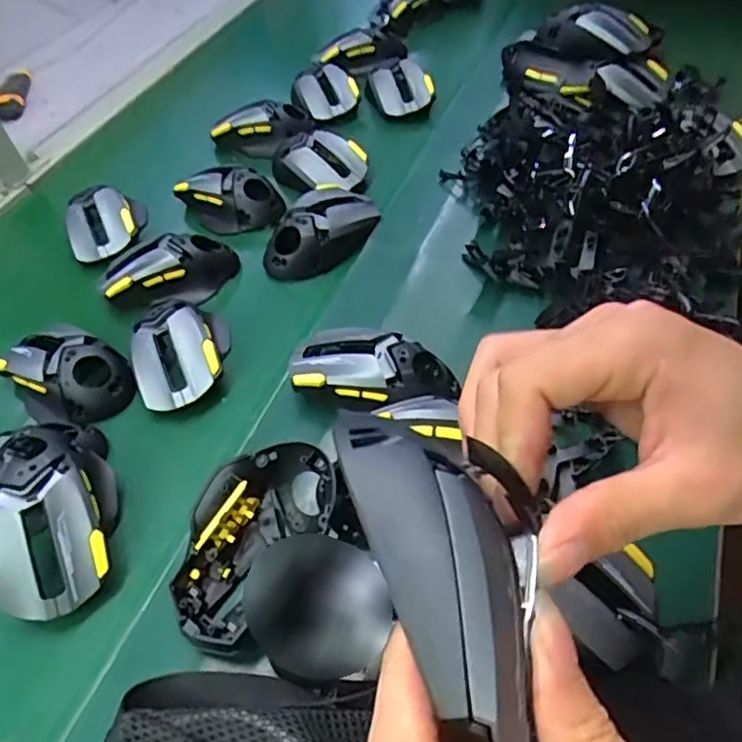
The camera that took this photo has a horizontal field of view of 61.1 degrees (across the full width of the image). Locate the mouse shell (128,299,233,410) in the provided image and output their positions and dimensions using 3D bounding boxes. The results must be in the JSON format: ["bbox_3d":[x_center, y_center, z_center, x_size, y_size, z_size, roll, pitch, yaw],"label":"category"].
[{"bbox_3d":[-0.146,-0.016,0.482,0.066,0.038,0.102,-12,49,1],"label":"mouse shell"}]

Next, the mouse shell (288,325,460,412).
[{"bbox_3d":[0.002,0.001,0.442,0.119,0.041,0.063,9,52,18],"label":"mouse shell"}]

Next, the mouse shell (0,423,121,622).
[{"bbox_3d":[-0.197,0.084,0.389,0.063,0.056,0.122,-16,50,-7],"label":"mouse shell"}]

